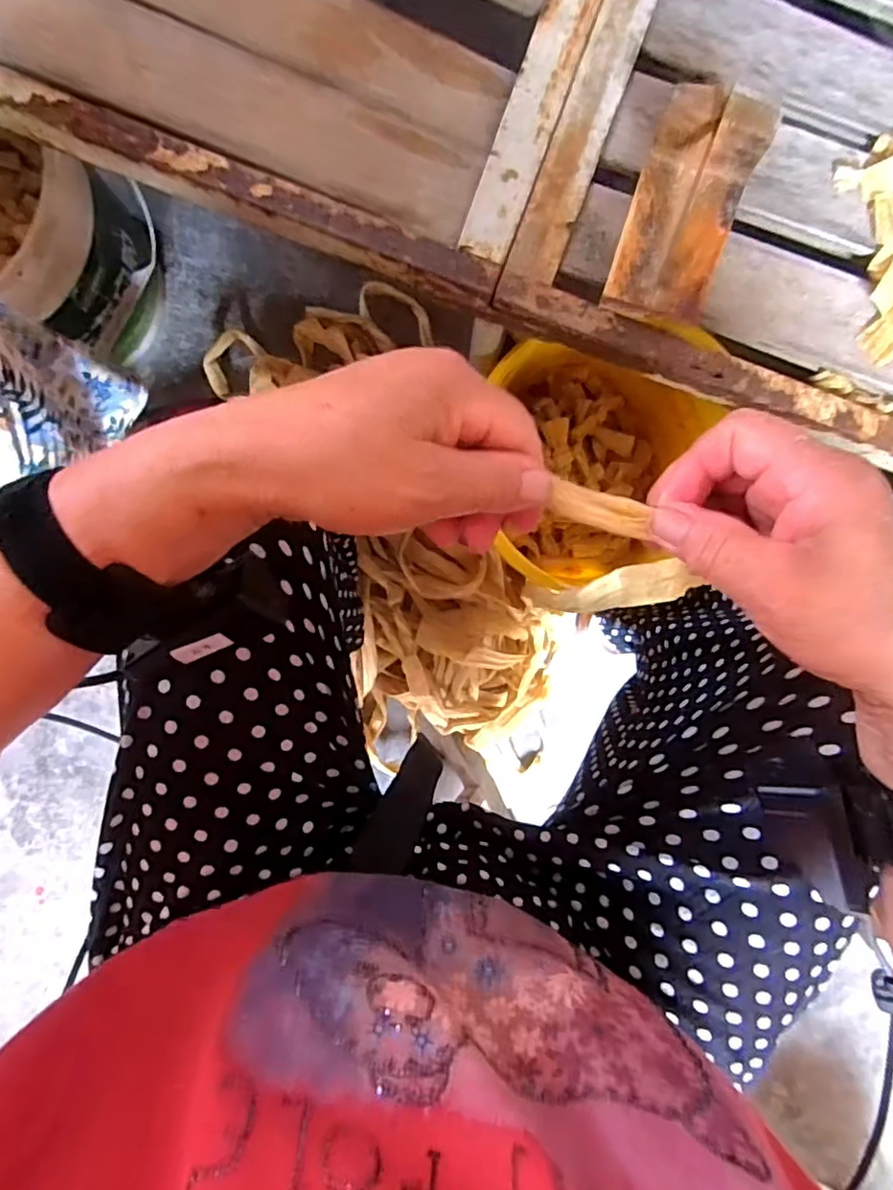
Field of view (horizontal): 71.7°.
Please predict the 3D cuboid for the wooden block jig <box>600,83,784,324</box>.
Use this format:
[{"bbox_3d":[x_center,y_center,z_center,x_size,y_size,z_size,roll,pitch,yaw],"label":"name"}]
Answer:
[{"bbox_3d":[0.144,-0.228,0.373,0.062,0.063,0.107,15,95,-1],"label":"wooden block jig"}]

